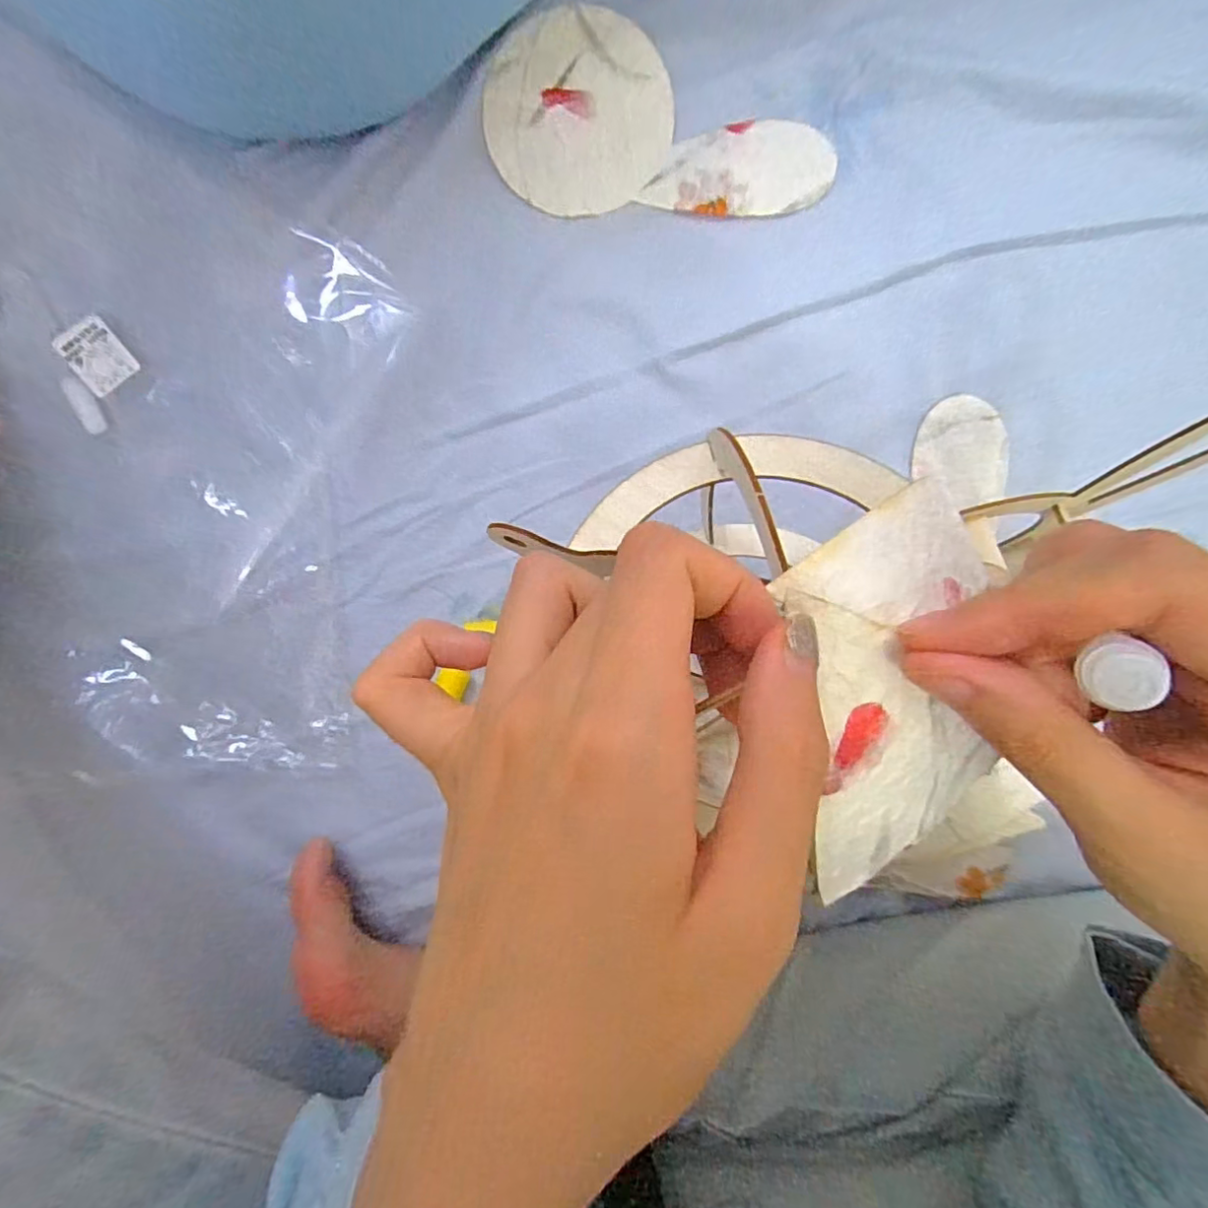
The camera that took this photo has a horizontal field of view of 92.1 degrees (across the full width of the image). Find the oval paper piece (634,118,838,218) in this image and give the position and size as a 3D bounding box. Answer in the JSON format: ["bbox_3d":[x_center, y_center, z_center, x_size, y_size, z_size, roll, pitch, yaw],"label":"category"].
[{"bbox_3d":[0.078,-0.255,0.341,0.108,0.006,0.056,-2,87,4],"label":"oval paper piece"}]

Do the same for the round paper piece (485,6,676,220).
[{"bbox_3d":[-0.014,-0.283,0.337,0.106,0.004,0.105,0,97,0],"label":"round paper piece"}]

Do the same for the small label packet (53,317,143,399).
[{"bbox_3d":[-0.288,-0.140,0.330,0.031,0.005,0.036,-37,101,1],"label":"small label packet"}]

